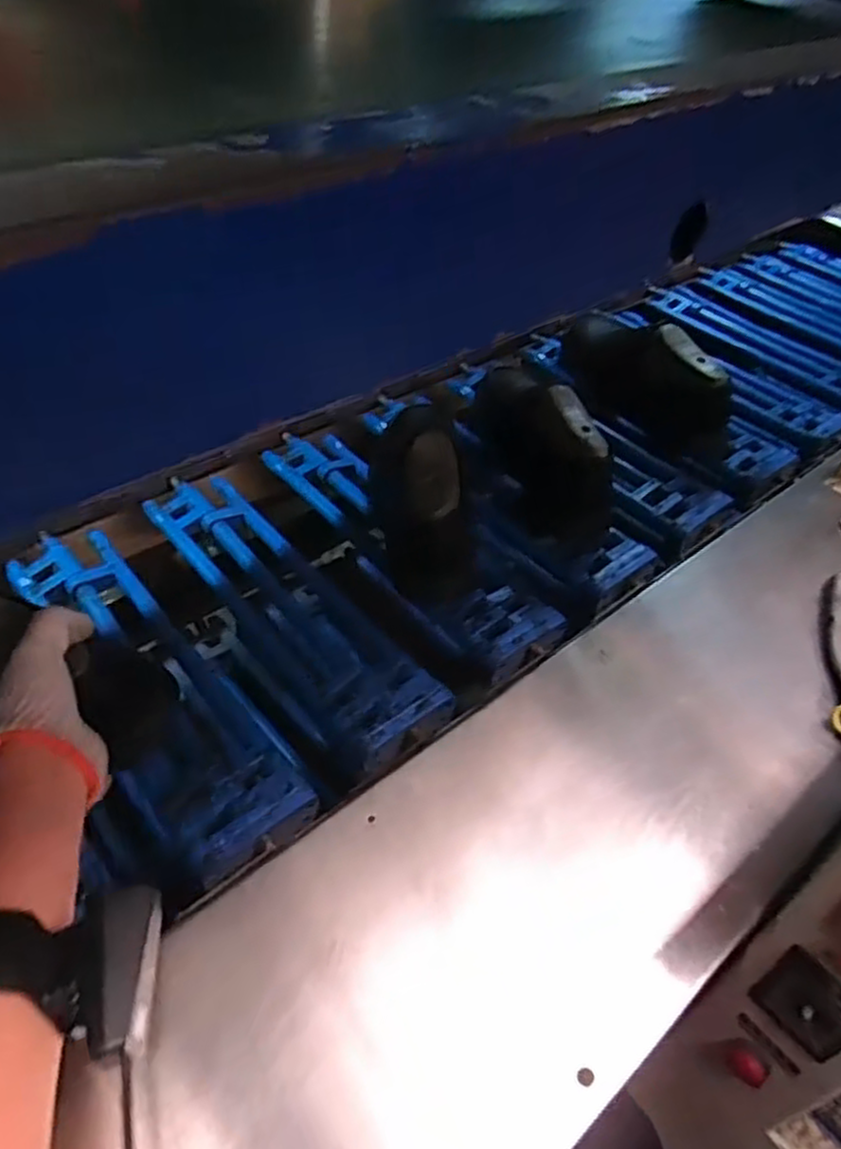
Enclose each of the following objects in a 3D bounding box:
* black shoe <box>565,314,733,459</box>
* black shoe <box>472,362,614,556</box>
[{"bbox_3d":[0.288,-0.259,0.963,0.106,0.116,0.264,-10,48,-15],"label":"black shoe"},{"bbox_3d":[0.140,-0.164,0.842,0.107,0.106,0.277,-3,46,-8],"label":"black shoe"}]

